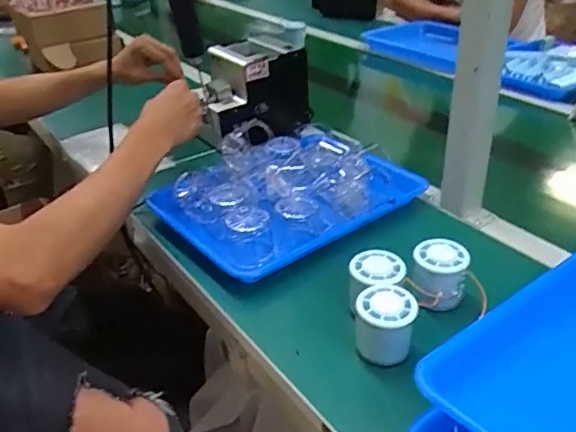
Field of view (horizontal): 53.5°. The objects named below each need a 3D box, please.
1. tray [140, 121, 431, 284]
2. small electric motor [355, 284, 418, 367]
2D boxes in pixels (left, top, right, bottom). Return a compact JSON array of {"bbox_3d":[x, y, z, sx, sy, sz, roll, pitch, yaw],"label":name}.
[{"bbox_3d":[-0.002,-0.048,0.785,0.317,0.102,0.219,-23,37,-30],"label":"tray"},{"bbox_3d":[0.095,0.104,0.558,0.055,0.054,0.056,1,32,6],"label":"small electric motor"}]

